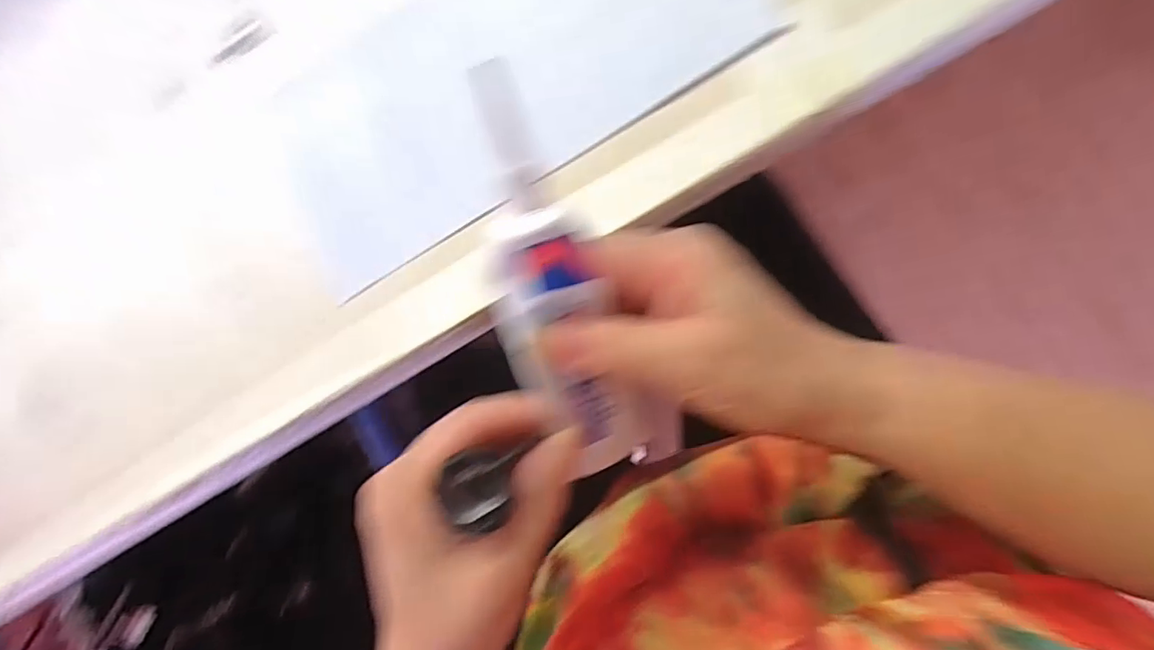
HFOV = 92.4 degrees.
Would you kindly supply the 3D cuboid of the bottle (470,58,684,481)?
[{"bbox_3d":[-0.005,-0.006,0.198,0.047,0.024,0.158,-19,119,8],"label":"bottle"}]

